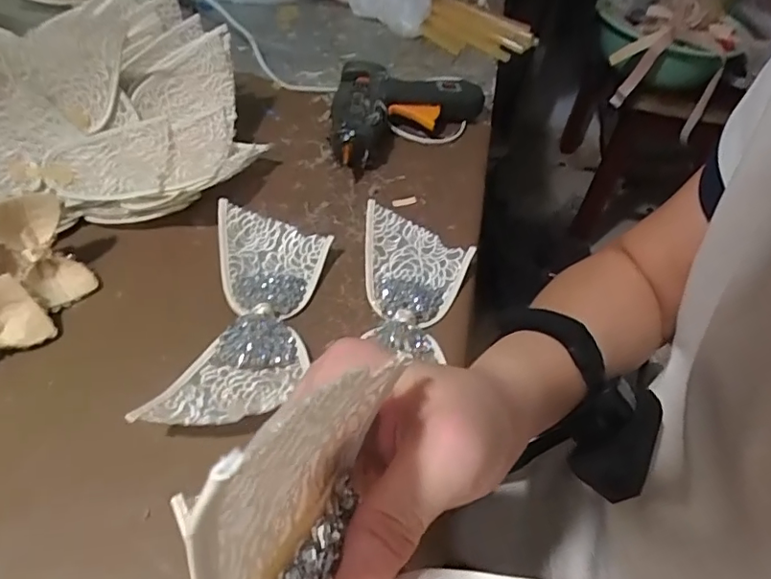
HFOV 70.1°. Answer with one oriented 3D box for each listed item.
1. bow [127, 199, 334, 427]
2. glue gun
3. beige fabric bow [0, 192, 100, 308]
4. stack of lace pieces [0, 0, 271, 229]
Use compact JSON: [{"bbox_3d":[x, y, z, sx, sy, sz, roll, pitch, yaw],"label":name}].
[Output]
[{"bbox_3d":[-0.101,0.016,0.405,0.091,0.029,0.205,8,48,0],"label":"bow"},{"bbox_3d":[0.025,-0.179,0.580,0.158,0.046,0.164,7,48,-1],"label":"glue gun"},{"bbox_3d":[-0.251,-0.030,0.405,0.047,0.083,0.013,-37,28,-33],"label":"beige fabric bow"},{"bbox_3d":[-0.271,-0.176,0.496,0.266,0.111,0.269,-19,53,-22],"label":"stack of lace pieces"}]

